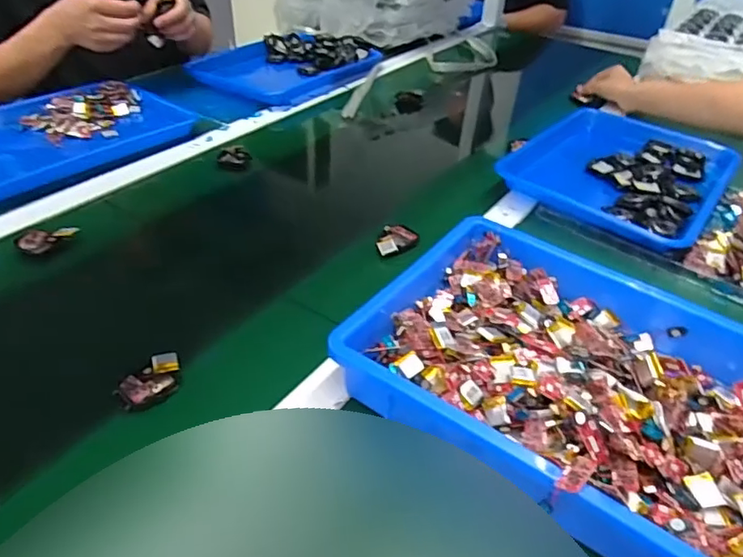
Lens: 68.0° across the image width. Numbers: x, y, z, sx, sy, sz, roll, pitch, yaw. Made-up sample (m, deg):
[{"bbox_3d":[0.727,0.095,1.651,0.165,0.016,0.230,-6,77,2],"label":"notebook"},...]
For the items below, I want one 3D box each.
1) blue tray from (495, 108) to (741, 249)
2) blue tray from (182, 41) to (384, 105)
[{"bbox_3d":[0.354,-0.153,0.764,0.243,0.032,0.325,28,42,29],"label":"blue tray"},{"bbox_3d":[-0.170,-0.419,1.084,0.262,0.038,0.310,27,41,28],"label":"blue tray"}]

